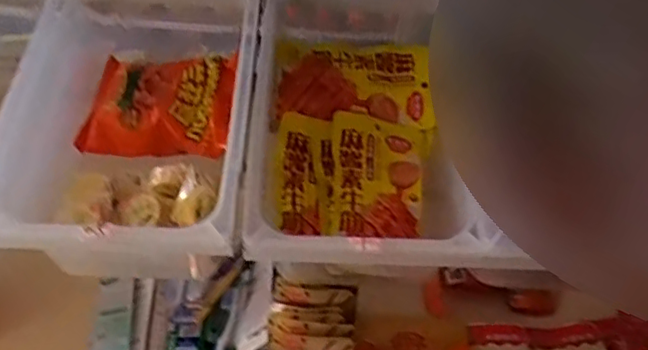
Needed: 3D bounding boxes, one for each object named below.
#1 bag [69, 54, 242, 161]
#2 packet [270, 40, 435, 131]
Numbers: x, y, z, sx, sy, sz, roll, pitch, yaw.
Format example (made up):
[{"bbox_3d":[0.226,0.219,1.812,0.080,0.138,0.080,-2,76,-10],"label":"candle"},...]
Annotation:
[{"bbox_3d":[-0.179,-0.080,0.679,0.149,0.061,0.129,3,36,-2],"label":"bag"},{"bbox_3d":[0.032,-0.101,0.670,0.174,0.024,0.101,-1,72,-12],"label":"packet"}]

